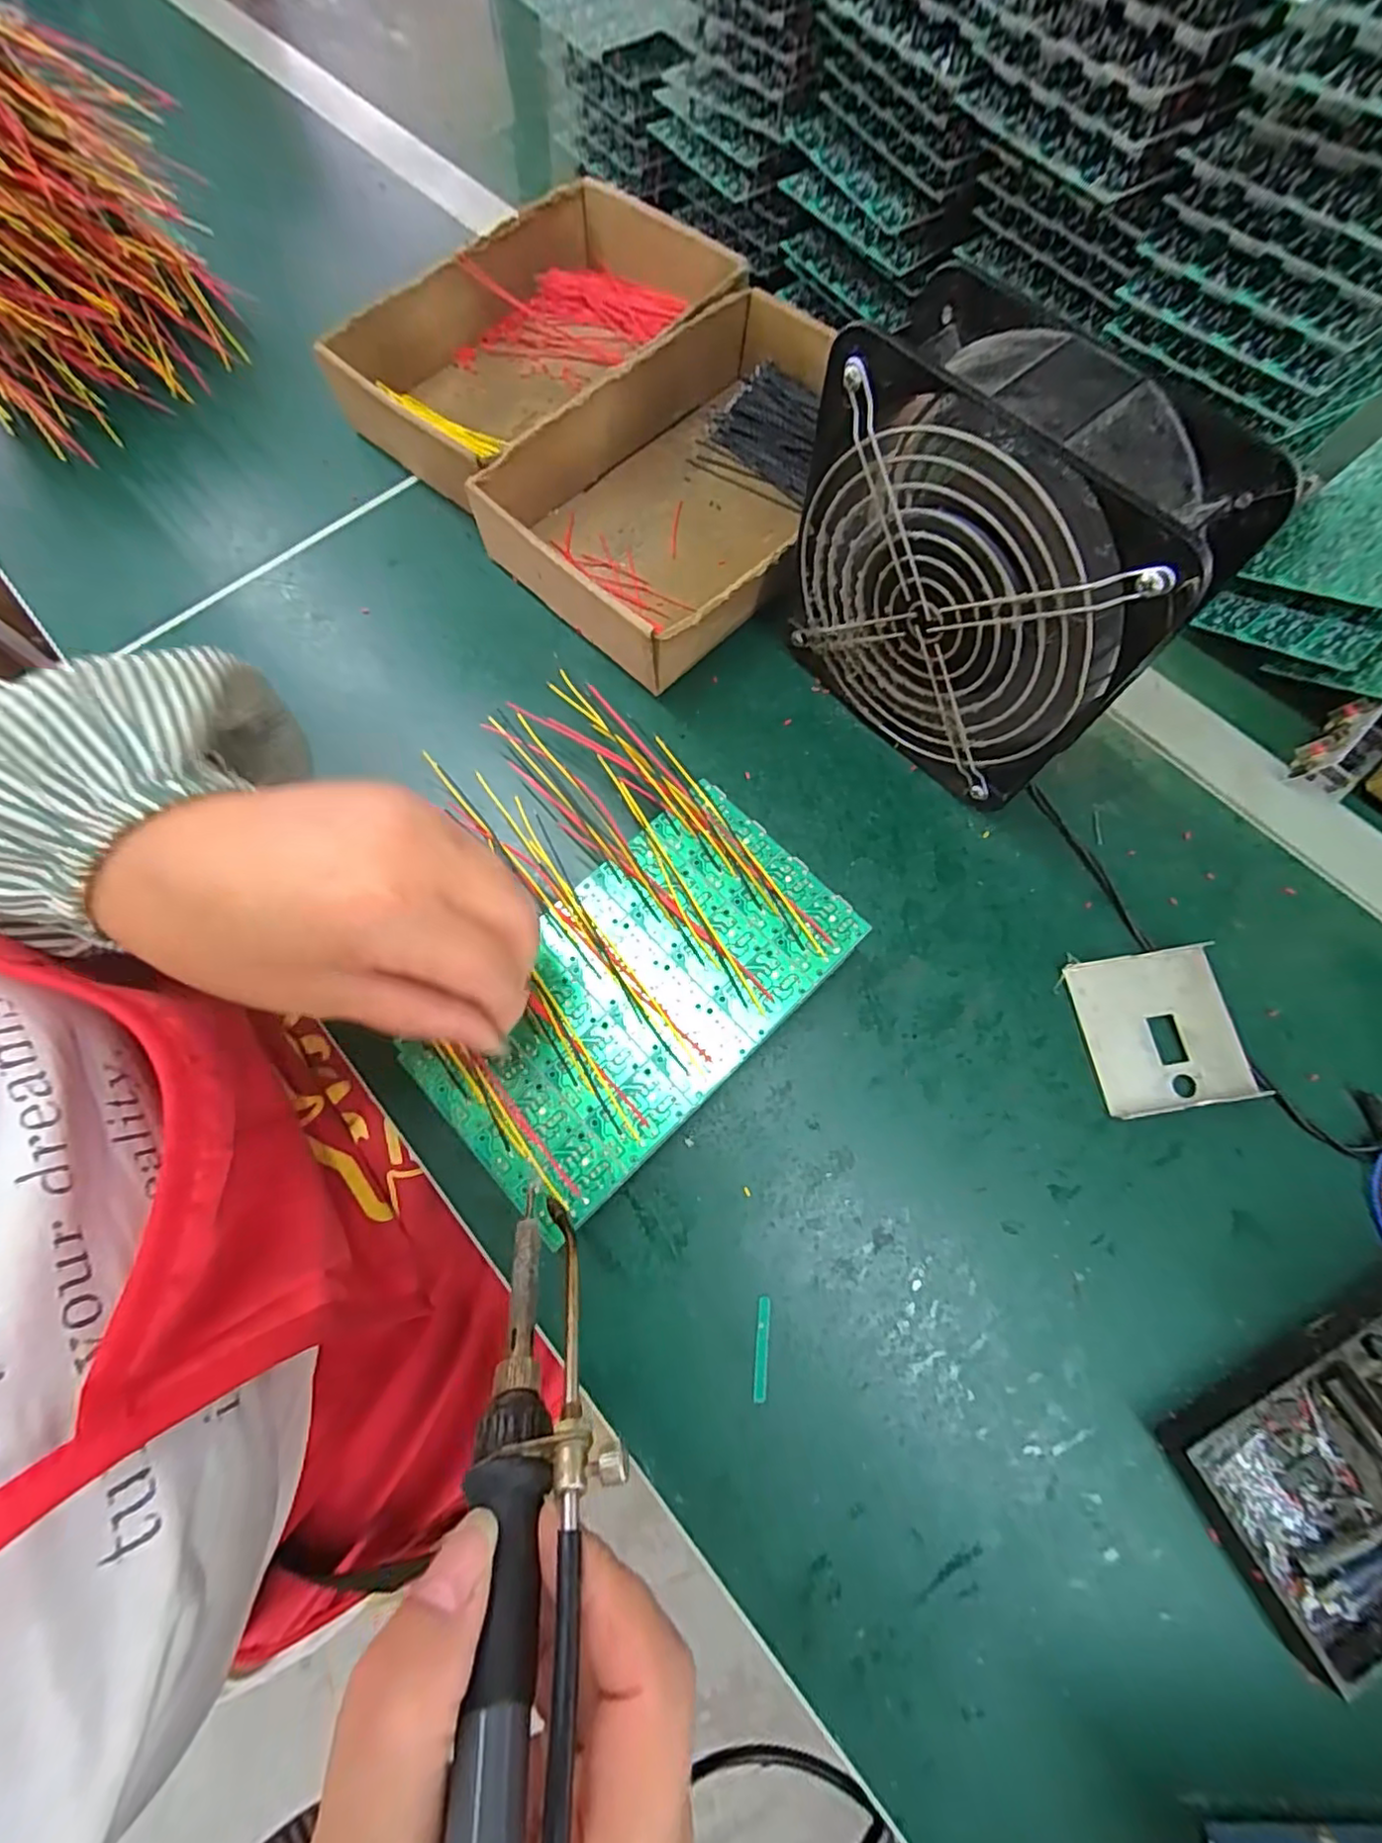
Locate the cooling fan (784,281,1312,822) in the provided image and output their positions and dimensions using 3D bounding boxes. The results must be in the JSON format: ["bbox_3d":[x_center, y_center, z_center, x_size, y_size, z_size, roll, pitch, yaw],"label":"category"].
[{"bbox_3d":[0.116,-0.143,0.270,0.061,0.151,0.154,-42,76,-12],"label":"cooling fan"}]

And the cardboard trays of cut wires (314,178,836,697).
[{"bbox_3d":[-0.040,-0.304,0.377,0.234,0.046,0.314,-41,76,-11],"label":"cardboard trays of cut wires"}]

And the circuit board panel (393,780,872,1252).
[{"bbox_3d":[-0.022,0.027,0.264,0.176,0.006,0.101,-42,77,-12],"label":"circuit board panel"}]

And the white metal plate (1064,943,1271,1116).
[{"bbox_3d":[0.210,0.048,0.282,0.065,0.009,0.068,-8,72,-2],"label":"white metal plate"}]

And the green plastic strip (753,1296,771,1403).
[{"bbox_3d":[0.028,0.167,0.246,0.005,0.004,0.035,5,72,2],"label":"green plastic strip"}]

